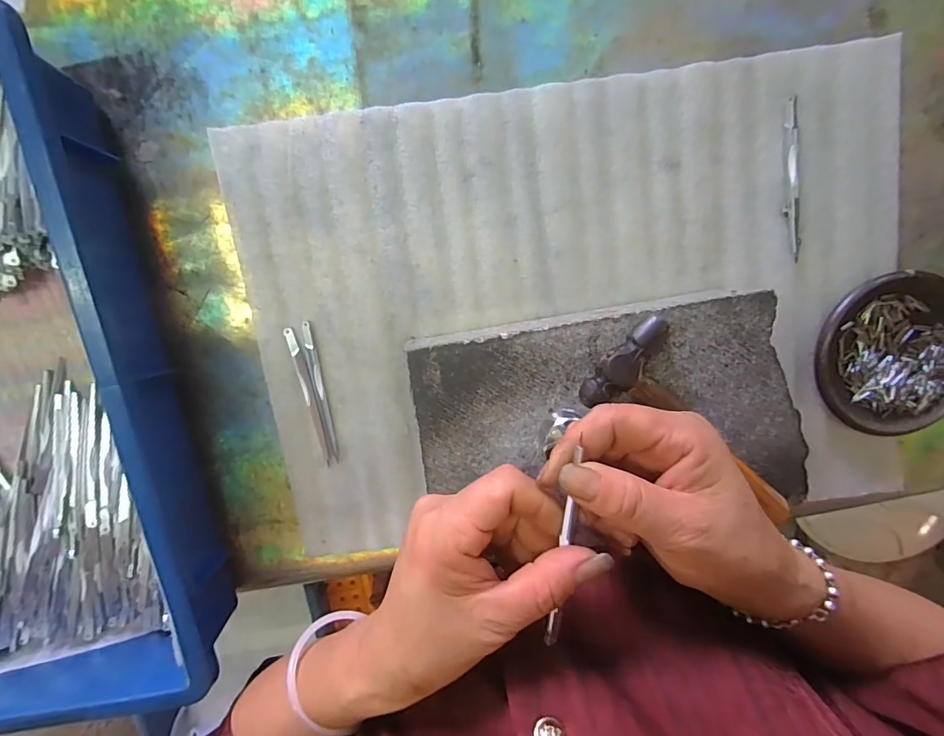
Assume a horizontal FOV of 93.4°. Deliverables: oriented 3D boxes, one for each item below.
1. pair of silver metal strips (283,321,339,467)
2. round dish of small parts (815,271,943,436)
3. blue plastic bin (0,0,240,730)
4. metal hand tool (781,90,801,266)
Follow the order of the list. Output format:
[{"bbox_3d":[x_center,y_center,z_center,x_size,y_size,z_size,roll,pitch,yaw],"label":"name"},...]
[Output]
[{"bbox_3d":[-0.119,0.022,0.333,0.018,0.004,0.107,-10,97,1],"label":"pair of silver metal strips"},{"bbox_3d":[0.305,-0.010,0.320,0.113,0.012,0.111,0,97,-1],"label":"round dish of small parts"},{"bbox_3d":[-0.343,0.031,0.290,0.287,0.071,0.428,-9,97,0],"label":"blue plastic bin"},{"bbox_3d":[0.220,-0.128,0.305,0.009,0.004,0.106,-7,97,0],"label":"metal hand tool"}]

